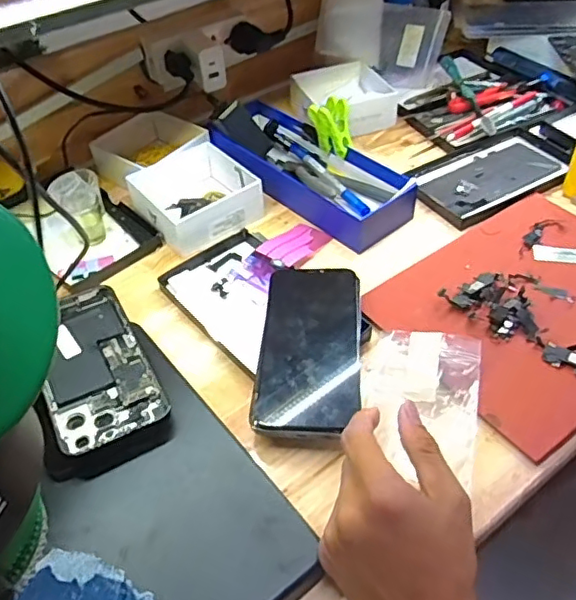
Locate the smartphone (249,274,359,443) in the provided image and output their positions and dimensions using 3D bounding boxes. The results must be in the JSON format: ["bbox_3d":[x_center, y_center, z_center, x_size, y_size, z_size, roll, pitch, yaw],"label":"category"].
[{"bbox_3d":[0.018,0.034,0.461,0.078,0.009,0.160,1,50,6],"label":"smartphone"}]

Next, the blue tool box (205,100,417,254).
[{"bbox_3d":[0.019,-0.145,0.631,0.248,0.069,0.107,38,59,21],"label":"blue tool box"}]

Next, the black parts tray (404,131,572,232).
[{"bbox_3d":[0.222,-0.136,0.638,0.175,0.018,0.101,-23,49,-17],"label":"black parts tray"}]

